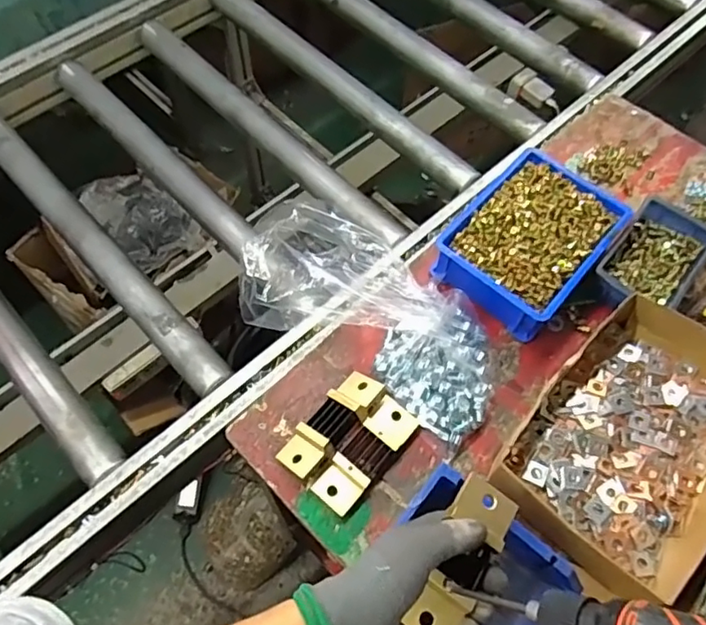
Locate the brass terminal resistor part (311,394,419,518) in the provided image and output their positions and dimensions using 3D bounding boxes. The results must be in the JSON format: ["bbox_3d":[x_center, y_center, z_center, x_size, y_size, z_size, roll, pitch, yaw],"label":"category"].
[{"bbox_3d":[0.014,0.143,0.585,0.045,0.024,0.124,36,68,16],"label":"brass terminal resistor part"}]

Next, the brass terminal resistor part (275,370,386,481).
[{"bbox_3d":[-0.022,0.112,0.596,0.050,0.034,0.125,38,69,16],"label":"brass terminal resistor part"}]

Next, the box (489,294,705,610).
[{"bbox_3d":[0.286,0.117,0.581,0.182,0.063,0.282,39,69,17],"label":"box"}]

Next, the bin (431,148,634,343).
[{"bbox_3d":[0.207,-0.083,0.685,0.151,0.069,0.198,39,69,17],"label":"bin"}]

